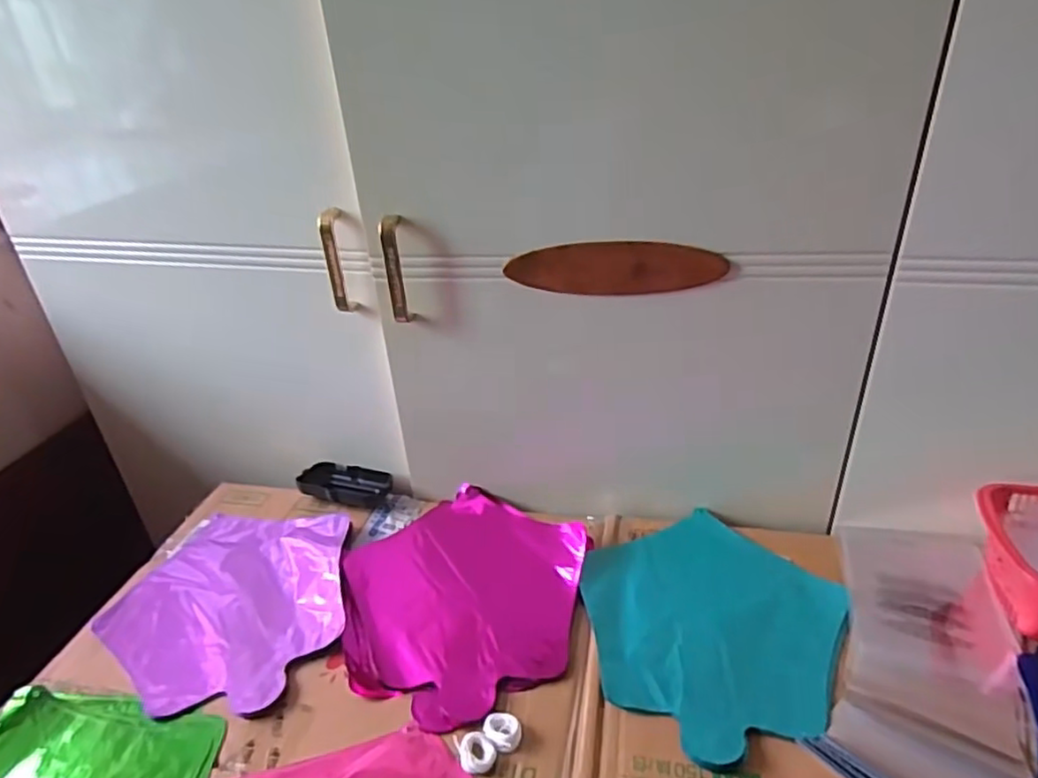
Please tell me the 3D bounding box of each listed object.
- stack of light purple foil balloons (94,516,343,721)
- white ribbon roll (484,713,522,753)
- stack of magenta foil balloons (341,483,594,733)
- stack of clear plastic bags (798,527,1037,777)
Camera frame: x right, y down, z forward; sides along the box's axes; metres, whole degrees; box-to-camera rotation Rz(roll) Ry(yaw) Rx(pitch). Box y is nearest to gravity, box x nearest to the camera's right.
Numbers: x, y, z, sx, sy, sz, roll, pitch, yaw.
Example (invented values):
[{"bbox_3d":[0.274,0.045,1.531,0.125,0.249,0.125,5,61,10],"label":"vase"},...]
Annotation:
[{"bbox_3d":[-0.273,0.196,0.618,0.223,0.022,0.229,-3,31,1],"label":"stack of light purple foil balloons"},{"bbox_3d":[-0.012,0.254,0.486,0.027,0.010,0.024,25,41,39],"label":"white ribbon roll"},{"bbox_3d":[-0.052,0.181,0.610,0.230,0.028,0.240,-19,34,-24],"label":"stack of magenta foil balloons"},{"bbox_3d":[0.334,0.210,0.538,0.138,0.018,0.336,13,35,26],"label":"stack of clear plastic bags"}]

